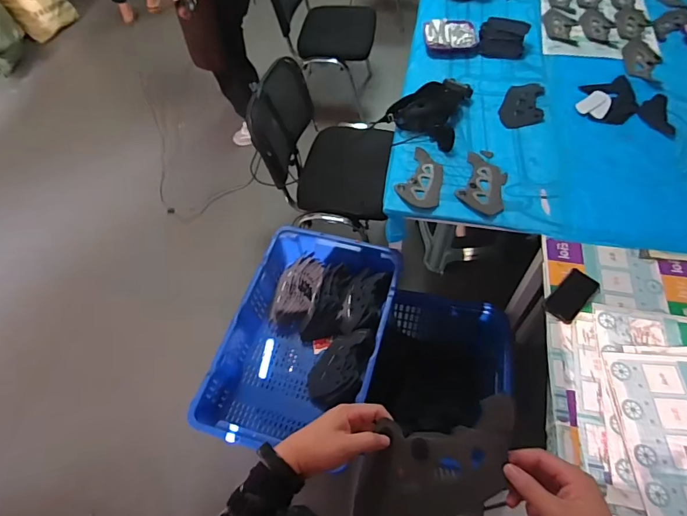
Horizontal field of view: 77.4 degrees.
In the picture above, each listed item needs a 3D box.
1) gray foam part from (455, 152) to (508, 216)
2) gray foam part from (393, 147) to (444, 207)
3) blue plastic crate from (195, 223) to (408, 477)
[{"bbox_3d":[0.392,-0.209,1.196,0.125,0.028,0.228,19,59,13],"label":"gray foam part"},{"bbox_3d":[0.223,-0.223,1.203,0.122,0.030,0.184,20,59,13],"label":"gray foam part"},{"bbox_3d":[-0.106,0.244,1.277,0.422,0.184,0.656,14,59,11],"label":"blue plastic crate"}]

